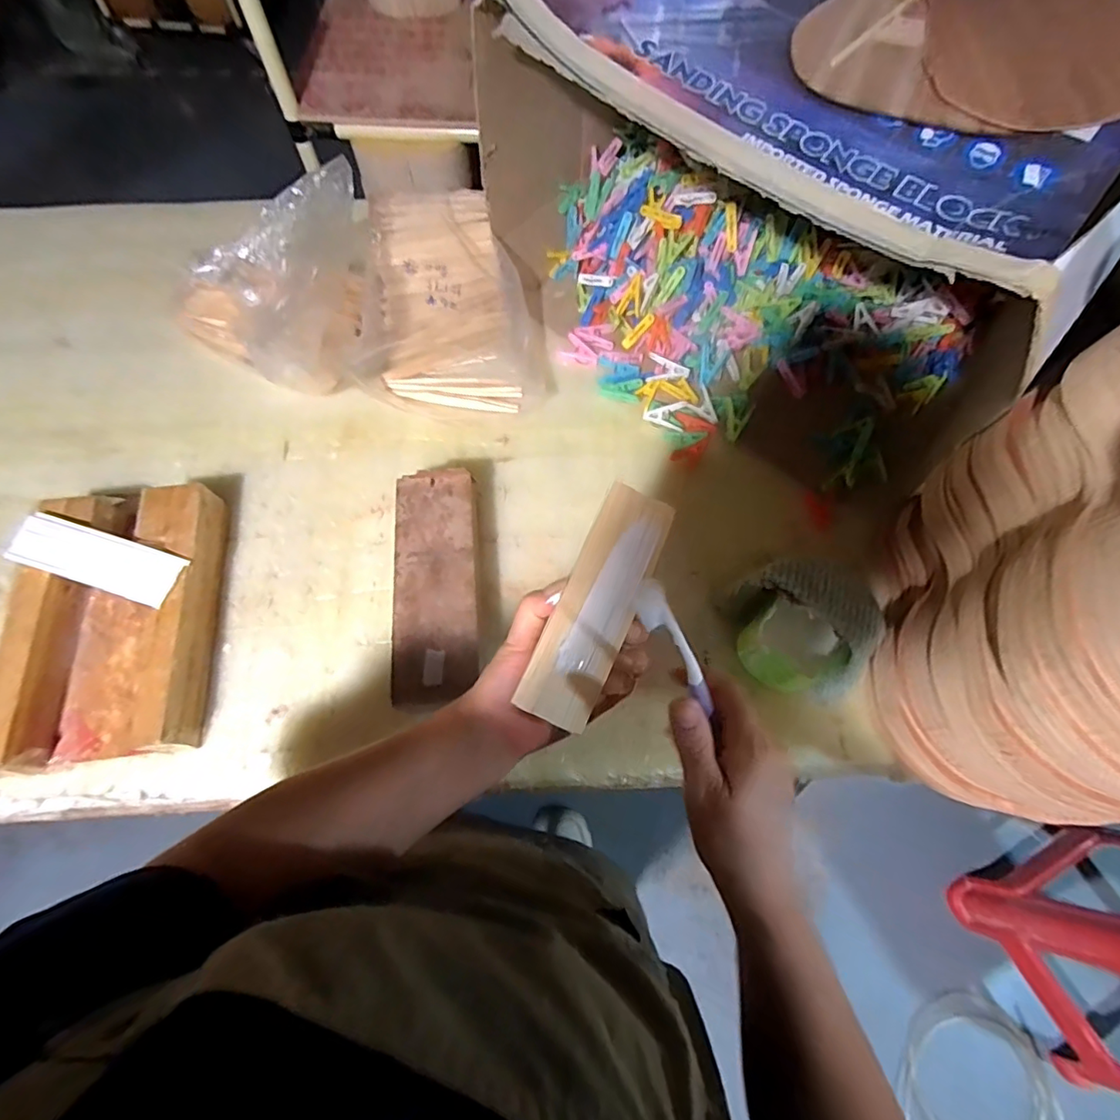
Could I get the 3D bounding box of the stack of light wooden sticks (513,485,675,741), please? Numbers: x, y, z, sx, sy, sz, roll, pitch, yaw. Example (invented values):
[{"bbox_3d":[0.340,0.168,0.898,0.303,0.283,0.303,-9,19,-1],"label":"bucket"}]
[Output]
[{"bbox_3d":[0.028,0.025,0.370,0.049,0.017,0.173,22,70,8],"label":"stack of light wooden sticks"}]

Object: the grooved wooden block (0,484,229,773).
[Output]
[{"bbox_3d":[-0.455,0.060,0.564,0.174,0.066,0.275,-5,69,-2],"label":"grooved wooden block"}]

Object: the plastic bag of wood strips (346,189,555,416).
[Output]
[{"bbox_3d":[-0.145,-0.341,0.709,0.228,0.087,0.306,-8,69,-3],"label":"plastic bag of wood strips"}]

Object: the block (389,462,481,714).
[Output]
[{"bbox_3d":[-0.127,0.024,0.583,0.086,0.069,0.251,-4,67,-3],"label":"block"}]

